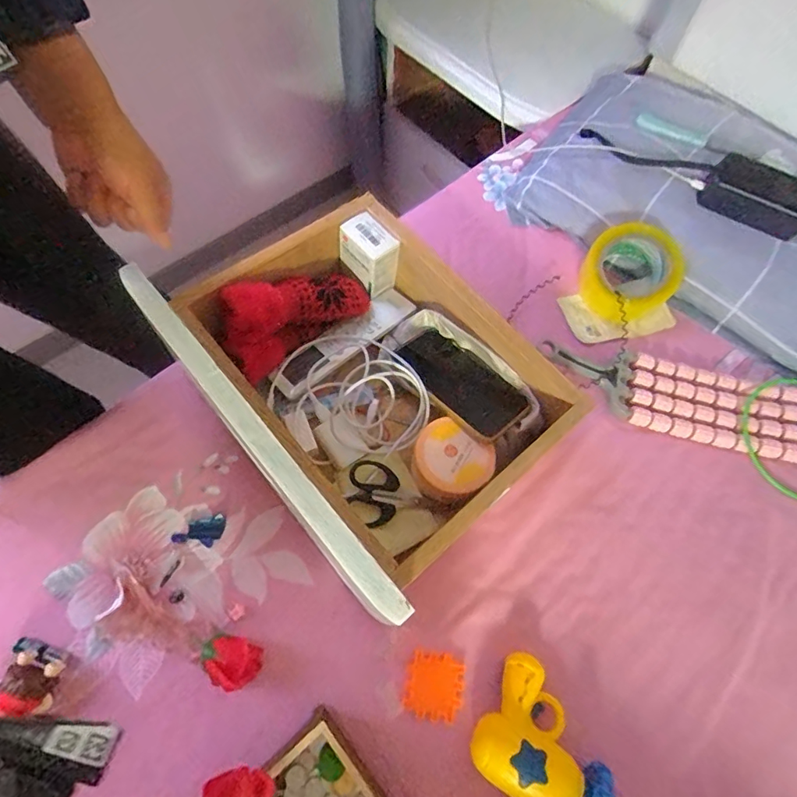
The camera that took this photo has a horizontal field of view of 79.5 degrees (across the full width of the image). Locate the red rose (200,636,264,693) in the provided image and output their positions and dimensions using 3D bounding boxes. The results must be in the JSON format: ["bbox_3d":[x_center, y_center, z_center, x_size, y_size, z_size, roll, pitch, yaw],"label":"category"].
[{"bbox_3d":[-0.151,0.238,0.436,0.051,0.025,0.040,27,67,9],"label":"red rose"}]

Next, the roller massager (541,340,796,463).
[{"bbox_3d":[0.364,0.000,0.560,0.379,0.048,0.103,17,64,21],"label":"roller massager"}]

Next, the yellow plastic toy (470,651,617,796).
[{"bbox_3d":[0.128,0.298,0.422,0.106,0.047,0.106,30,67,10],"label":"yellow plastic toy"}]

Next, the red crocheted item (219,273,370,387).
[{"bbox_3d":[-0.117,-0.102,0.532,0.175,0.052,0.079,-36,72,-18],"label":"red crocheted item"}]

